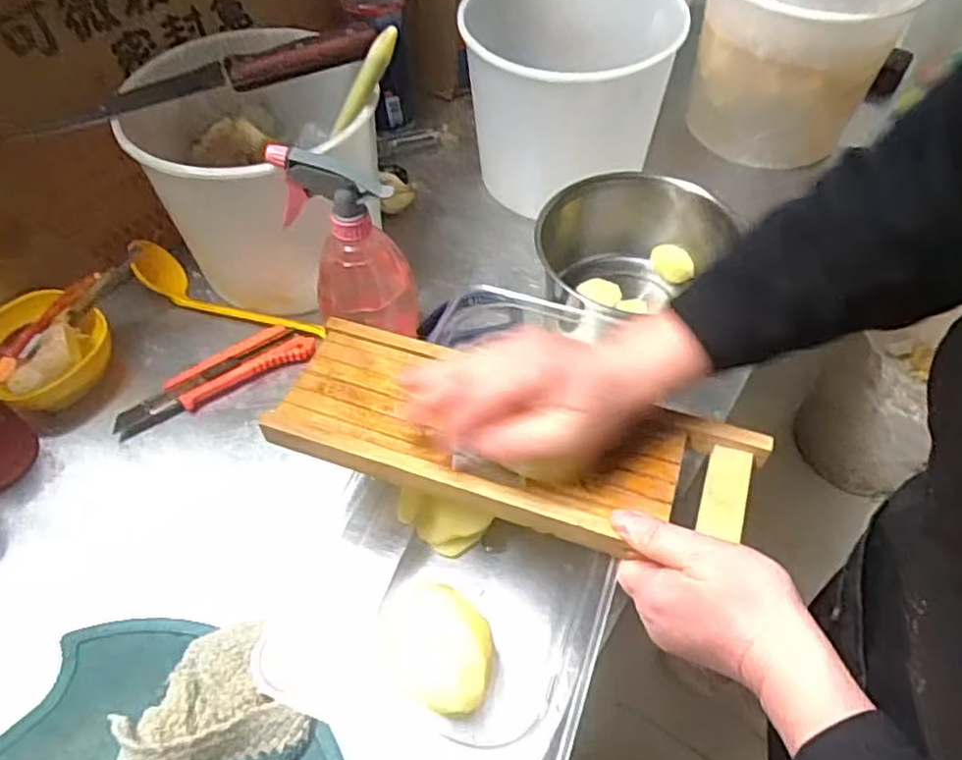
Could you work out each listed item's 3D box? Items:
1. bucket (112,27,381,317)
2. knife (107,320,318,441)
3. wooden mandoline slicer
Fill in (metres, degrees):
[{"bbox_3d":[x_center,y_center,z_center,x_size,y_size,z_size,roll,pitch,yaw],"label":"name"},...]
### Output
[{"bbox_3d":[-0.191,-0.185,0.621,0.202,0.176,0.208,-3,53,-2],"label":"bucket"},{"bbox_3d":[-0.233,-0.003,0.591,0.173,0.015,0.045,-30,59,-20],"label":"knife"},{"bbox_3d":[0.017,0.037,0.427,0.296,0.022,0.108,12,54,10],"label":"wooden mandoline slicer"}]

